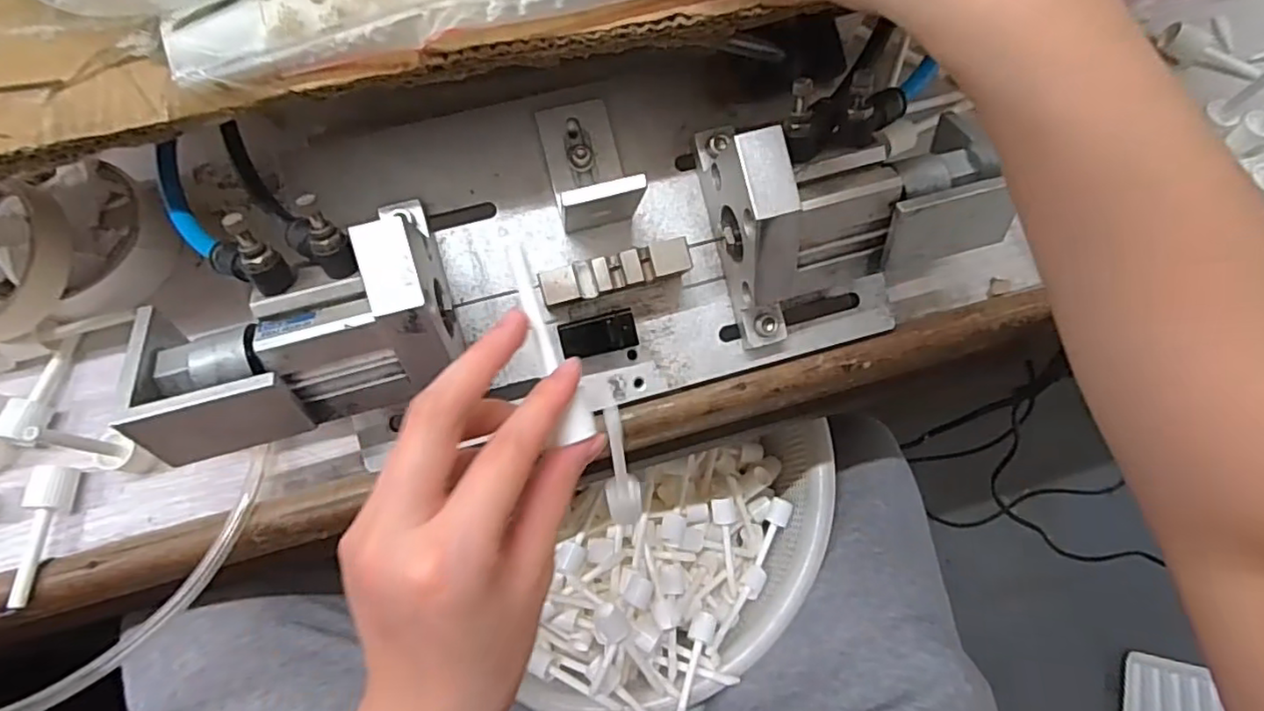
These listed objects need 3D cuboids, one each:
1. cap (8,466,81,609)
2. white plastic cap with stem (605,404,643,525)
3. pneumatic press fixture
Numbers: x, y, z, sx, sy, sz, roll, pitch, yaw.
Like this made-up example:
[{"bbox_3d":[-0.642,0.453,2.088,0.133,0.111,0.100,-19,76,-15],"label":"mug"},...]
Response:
[{"bbox_3d":[-0.282,0.086,0.302,0.015,0.016,0.064,-3,74,-2],"label":"cap"},{"bbox_3d":[-0.006,0.058,0.332,0.019,0.083,0.012,-8,37,-4],"label":"white plastic cap with stem"},{"bbox_3d":[-0.030,-0.054,0.294,0.364,0.094,0.143,-15,74,-6],"label":"pneumatic press fixture"}]

